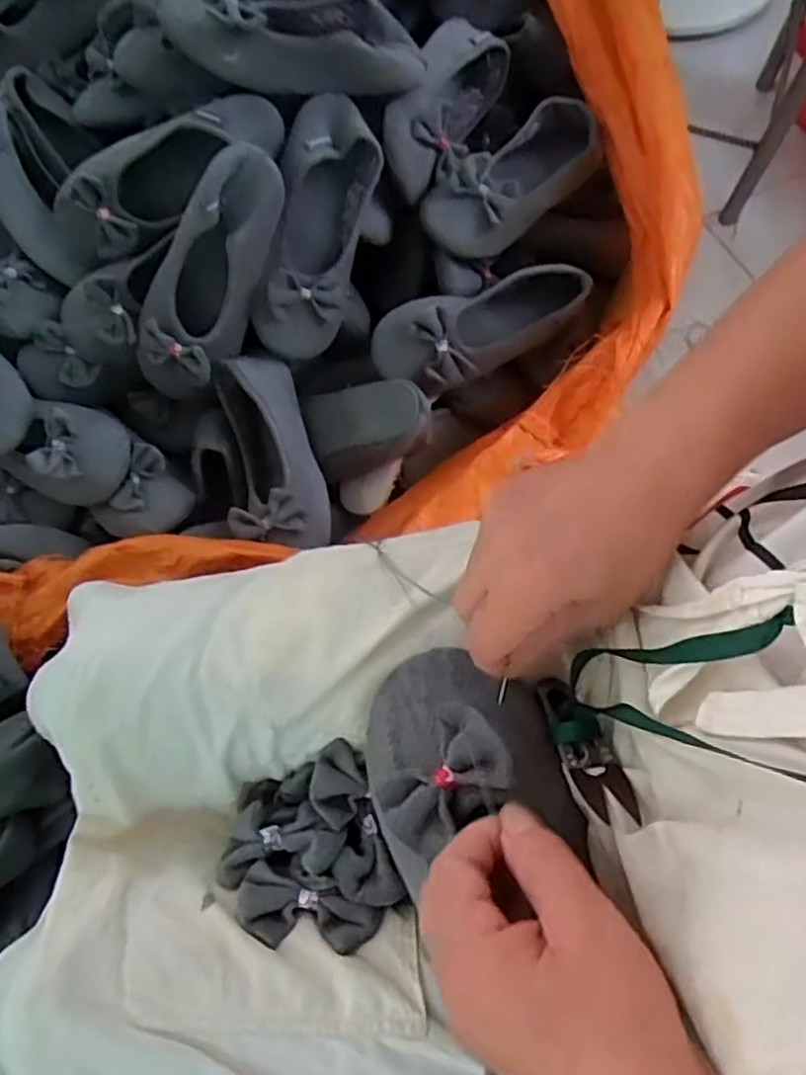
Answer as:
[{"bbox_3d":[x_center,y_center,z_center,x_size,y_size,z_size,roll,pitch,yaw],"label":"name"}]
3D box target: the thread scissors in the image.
[{"bbox_3d":[0.084,0.100,0.333,0.022,0.097,0.014,-9,111,-3],"label":"thread scissors"}]

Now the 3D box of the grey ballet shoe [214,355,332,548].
[{"bbox_3d":[-0.129,-0.084,0.691,0.094,0.055,0.203,-8,70,-2],"label":"grey ballet shoe"}]

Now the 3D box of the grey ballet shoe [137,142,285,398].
[{"bbox_3d":[-0.185,-0.241,0.659,0.081,0.059,0.247,38,114,13],"label":"grey ballet shoe"}]

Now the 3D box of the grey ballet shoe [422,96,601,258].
[{"bbox_3d":[0.116,-0.377,0.738,0.098,0.062,0.218,42,76,14],"label":"grey ballet shoe"}]

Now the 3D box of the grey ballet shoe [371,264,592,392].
[{"bbox_3d":[0.080,-0.222,0.719,0.230,0.074,0.087,-27,72,-9],"label":"grey ballet shoe"}]

